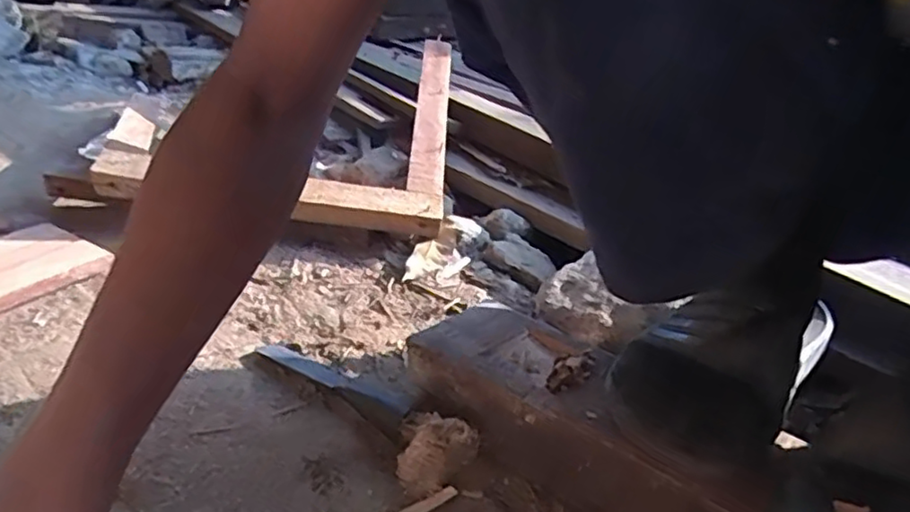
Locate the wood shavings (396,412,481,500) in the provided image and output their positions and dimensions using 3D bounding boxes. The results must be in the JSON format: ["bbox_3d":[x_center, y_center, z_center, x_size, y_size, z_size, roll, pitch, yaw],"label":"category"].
[{"bbox_3d":[-0.011,0.129,0.428,0.048,0.045,0.047,8,26,3],"label":"wood shavings"}]

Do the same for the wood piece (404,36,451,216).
[{"bbox_3d":[-0.031,-0.187,0.837,0.041,0.014,0.345,5,47,-2],"label":"wood piece"}]

